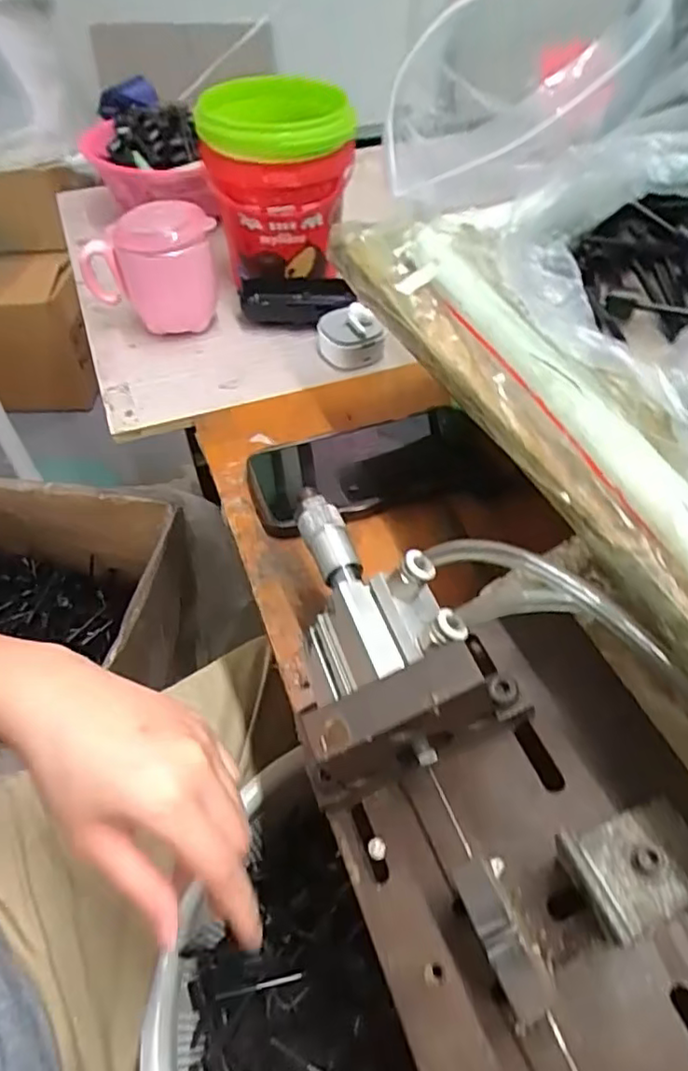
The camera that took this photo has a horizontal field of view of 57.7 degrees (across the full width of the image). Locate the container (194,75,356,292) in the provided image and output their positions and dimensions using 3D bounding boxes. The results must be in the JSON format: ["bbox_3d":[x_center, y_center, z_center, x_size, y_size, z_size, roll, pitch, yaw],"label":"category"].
[{"bbox_3d":[-0.059,-0.321,0.578,0.126,0.157,0.132,-5,50,-4],"label":"container"}]

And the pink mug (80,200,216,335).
[{"bbox_3d":[-0.168,-0.229,0.551,0.101,0.097,0.074,-23,54,-18],"label":"pink mug"}]

